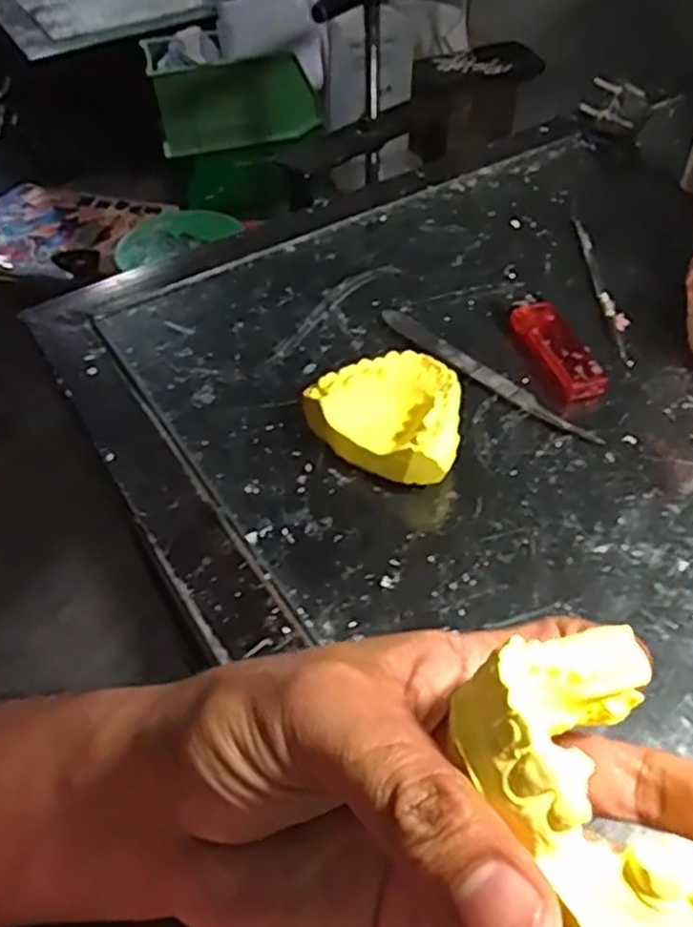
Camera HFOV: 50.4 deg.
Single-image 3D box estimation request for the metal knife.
[{"bbox_3d":[0.068,-0.047,0.377,0.017,0.005,0.138,-33,54,-24],"label":"metal knife"}]

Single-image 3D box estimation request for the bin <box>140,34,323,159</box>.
[{"bbox_3d":[-0.118,-0.389,0.775,0.167,0.084,0.085,-9,48,-5],"label":"bin"}]

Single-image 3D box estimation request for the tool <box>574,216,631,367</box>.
[{"bbox_3d":[0.146,-0.104,0.426,0.007,0.004,0.141,-1,48,3],"label":"tool"}]

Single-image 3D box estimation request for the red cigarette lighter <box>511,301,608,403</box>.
[{"bbox_3d":[0.108,-0.058,0.379,0.026,0.012,0.064,-13,48,-8],"label":"red cigarette lighter"}]

